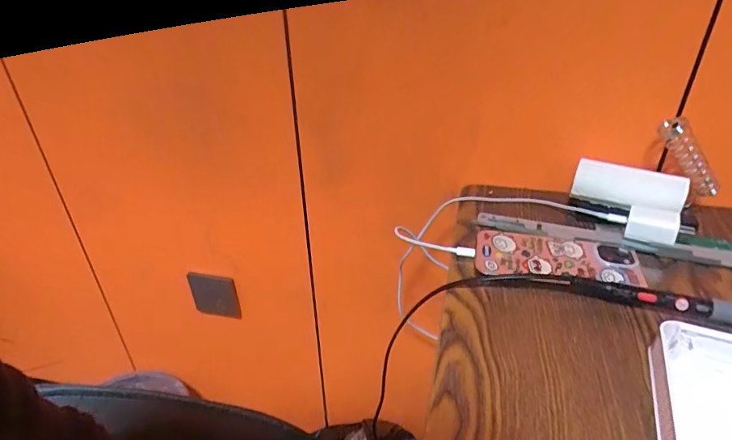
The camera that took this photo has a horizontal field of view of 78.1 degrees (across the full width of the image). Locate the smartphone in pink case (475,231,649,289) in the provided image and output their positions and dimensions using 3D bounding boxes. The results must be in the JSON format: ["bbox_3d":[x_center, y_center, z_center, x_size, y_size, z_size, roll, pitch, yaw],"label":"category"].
[{"bbox_3d":[0.176,0.038,0.417,0.144,0.017,0.074,6,33,11],"label":"smartphone in pink case"}]

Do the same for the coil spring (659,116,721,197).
[{"bbox_3d":[0.319,-0.061,0.444,0.022,0.090,0.019,-28,14,39],"label":"coil spring"}]

